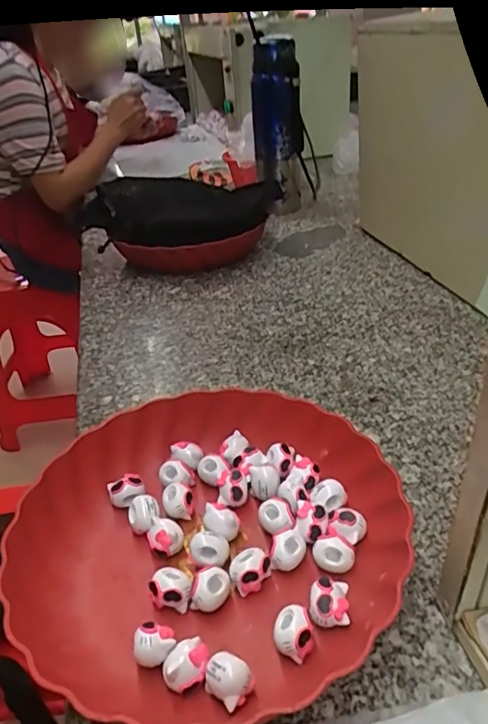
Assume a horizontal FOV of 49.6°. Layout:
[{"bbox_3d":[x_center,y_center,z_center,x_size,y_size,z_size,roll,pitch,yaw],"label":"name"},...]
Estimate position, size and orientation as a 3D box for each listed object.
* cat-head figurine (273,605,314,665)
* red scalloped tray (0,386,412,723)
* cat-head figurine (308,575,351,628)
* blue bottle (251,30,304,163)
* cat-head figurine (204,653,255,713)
[{"bbox_3d":[0.028,0.152,0.295,0.021,0.022,0.023,0,33,6],"label":"cat-head figurine"},{"bbox_3d":[-0.023,0.111,0.346,0.241,0.048,0.241,1,33,8],"label":"red scalloped tray"},{"bbox_3d":[0.049,0.140,0.307,0.023,0.019,0.024,0,33,6],"label":"cat-head figurine"},{"bbox_3d":[0.054,-0.418,0.843,0.079,0.171,0.061,-3,33,2],"label":"blue bottle"},{"bbox_3d":[-0.008,0.168,0.276,0.024,0.022,0.021,25,43,37],"label":"cat-head figurine"}]

